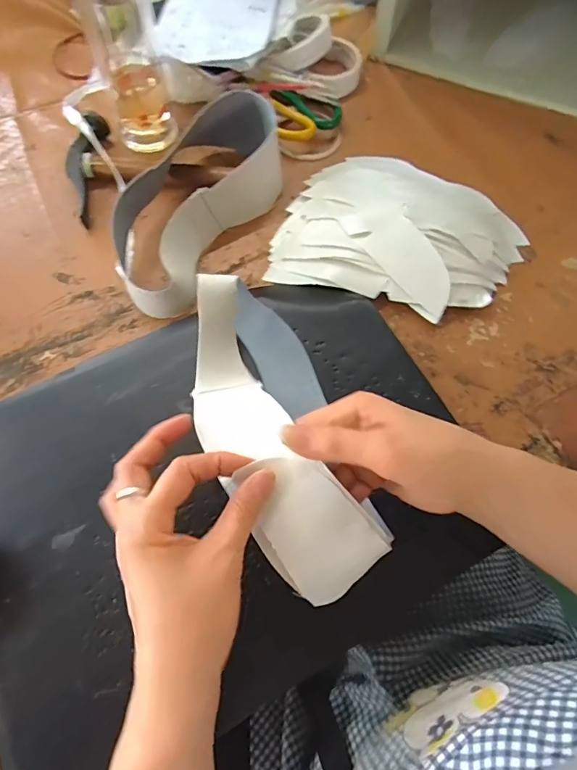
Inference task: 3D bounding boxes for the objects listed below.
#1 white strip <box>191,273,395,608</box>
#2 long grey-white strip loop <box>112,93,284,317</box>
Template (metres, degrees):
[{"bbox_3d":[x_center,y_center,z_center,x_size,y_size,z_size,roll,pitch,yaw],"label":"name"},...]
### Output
[{"bbox_3d":[-0.014,0.021,0.335,0.104,0.089,0.255,-14,49,-8],"label":"white strip"},{"bbox_3d":[-0.100,-0.211,0.481,0.133,0.057,0.281,25,69,7],"label":"long grey-white strip loop"}]

